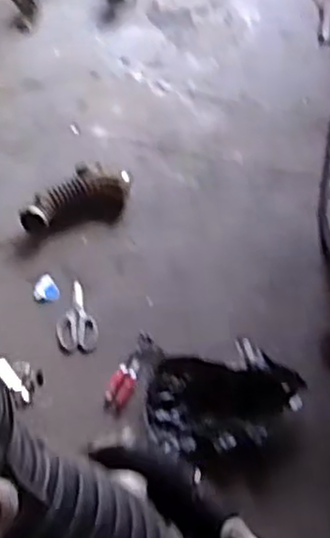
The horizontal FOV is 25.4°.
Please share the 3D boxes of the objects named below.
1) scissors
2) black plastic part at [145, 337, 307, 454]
[{"bbox_3d":[-0.225,0.120,1.855,0.101,0.010,0.188,-6,58,-7],"label":"scissors"},{"bbox_3d":[0.134,0.304,1.703,0.368,0.082,0.240,-10,58,-9],"label":"black plastic part"}]

